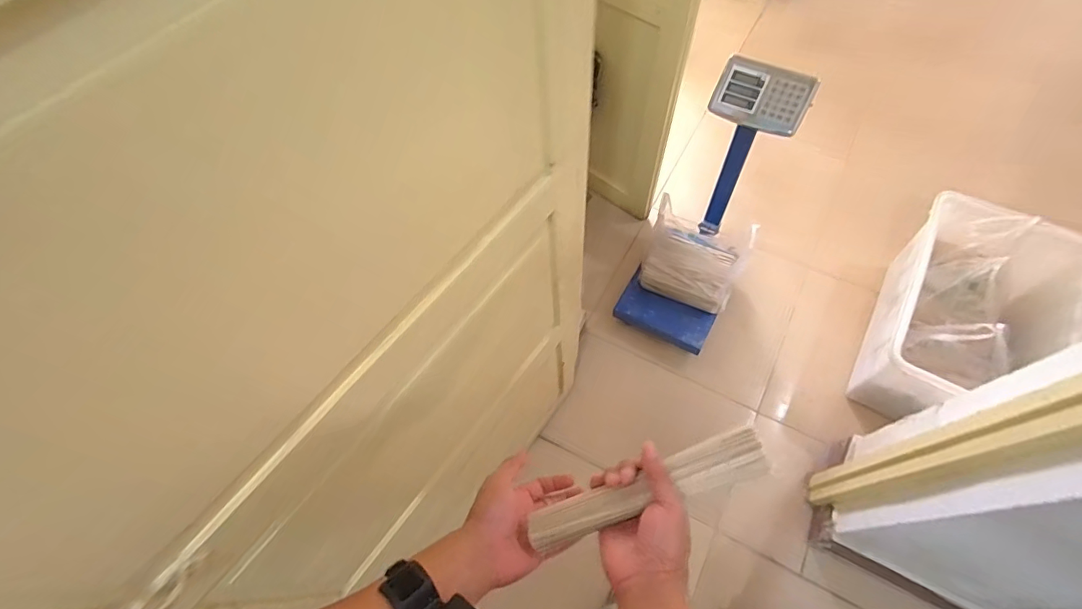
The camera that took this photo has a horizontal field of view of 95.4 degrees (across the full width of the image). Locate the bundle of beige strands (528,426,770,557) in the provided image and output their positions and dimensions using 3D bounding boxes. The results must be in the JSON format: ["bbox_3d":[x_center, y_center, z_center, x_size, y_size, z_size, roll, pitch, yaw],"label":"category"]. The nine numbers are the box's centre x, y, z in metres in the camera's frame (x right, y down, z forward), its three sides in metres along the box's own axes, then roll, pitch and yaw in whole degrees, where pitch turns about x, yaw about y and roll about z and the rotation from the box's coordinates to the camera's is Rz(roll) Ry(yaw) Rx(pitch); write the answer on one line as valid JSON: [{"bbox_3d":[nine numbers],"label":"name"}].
[{"bbox_3d":[0.102,0.186,0.486,0.240,0.017,0.043,-25,63,7],"label":"bundle of beige strands"}]

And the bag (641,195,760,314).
[{"bbox_3d":[0.480,-0.165,1.515,0.285,0.233,0.243,20,65,13],"label":"bag"}]

